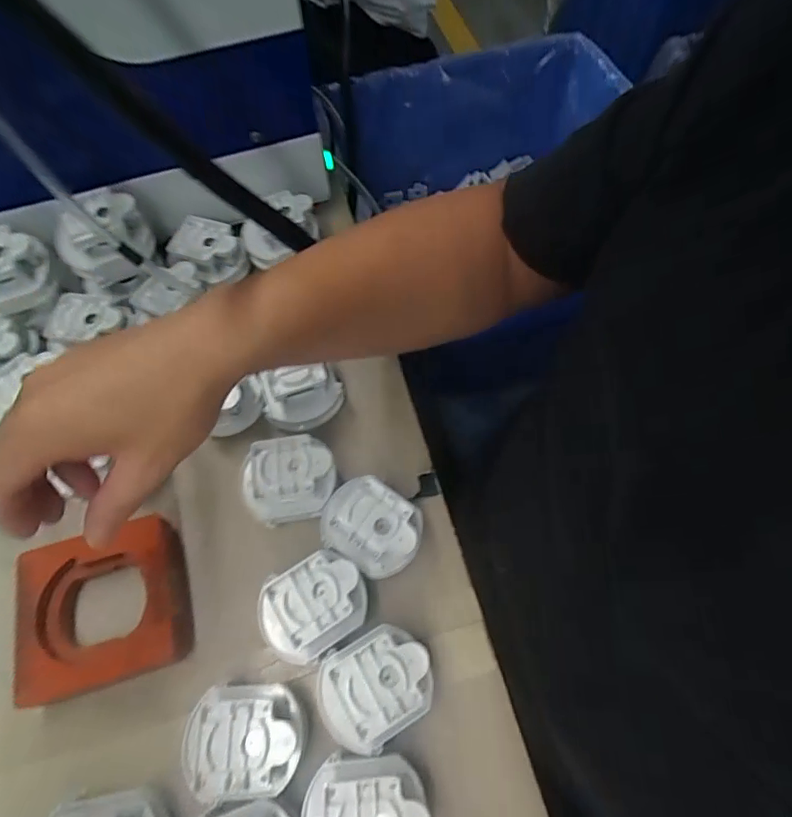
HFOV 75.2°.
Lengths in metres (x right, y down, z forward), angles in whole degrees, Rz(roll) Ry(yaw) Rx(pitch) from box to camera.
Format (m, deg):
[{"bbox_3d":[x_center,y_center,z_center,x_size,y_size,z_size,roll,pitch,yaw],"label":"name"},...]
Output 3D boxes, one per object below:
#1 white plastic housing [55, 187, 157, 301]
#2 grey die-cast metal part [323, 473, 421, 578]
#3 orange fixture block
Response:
[{"bbox_3d":[-0.231,-0.131,0.416,0.047,0.055,0.081,26,68,14],"label":"white plastic housing"},{"bbox_3d":[-0.018,0.084,0.364,0.071,0.047,0.054,31,69,16],"label":"grey die-cast metal part"},{"bbox_3d":[-0.198,0.135,0.352,0.103,0.034,0.101,-16,64,-5],"label":"orange fixture block"}]

